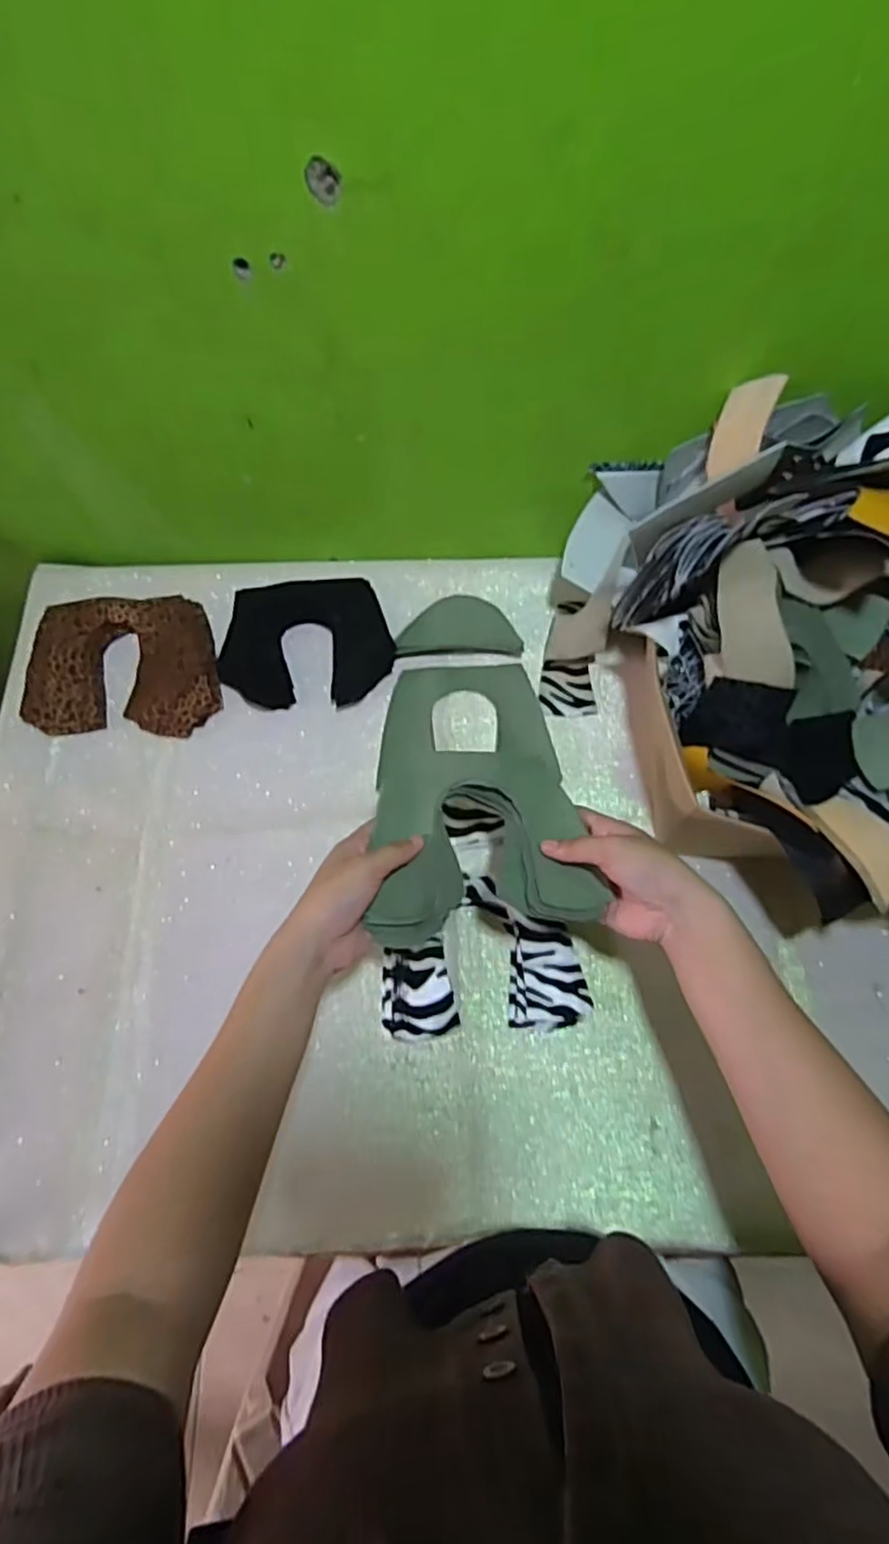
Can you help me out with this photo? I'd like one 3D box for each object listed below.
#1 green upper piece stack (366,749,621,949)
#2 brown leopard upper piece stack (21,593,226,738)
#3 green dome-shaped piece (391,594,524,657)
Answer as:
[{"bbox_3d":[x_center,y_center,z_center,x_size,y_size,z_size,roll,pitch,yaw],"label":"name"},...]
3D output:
[{"bbox_3d":[0.024,0.046,0.519,0.154,0.034,0.141,-7,69,-2],"label":"green upper piece stack"},{"bbox_3d":[-0.305,-0.102,0.668,0.171,0.037,0.137,-5,69,-1],"label":"brown leopard upper piece stack"},{"bbox_3d":[0.015,-0.141,0.673,0.115,0.009,0.058,1,69,1],"label":"green dome-shaped piece"}]

